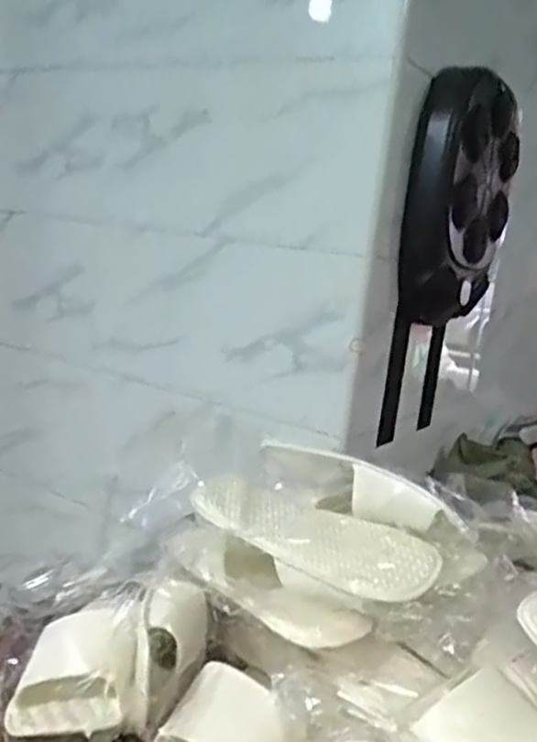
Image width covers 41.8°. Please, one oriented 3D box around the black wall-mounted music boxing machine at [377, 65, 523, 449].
[{"bbox_3d":[0.435,-0.249,1.688,0.137,0.797,0.383,13,12,32],"label":"black wall-mounted music boxing machine"}]

